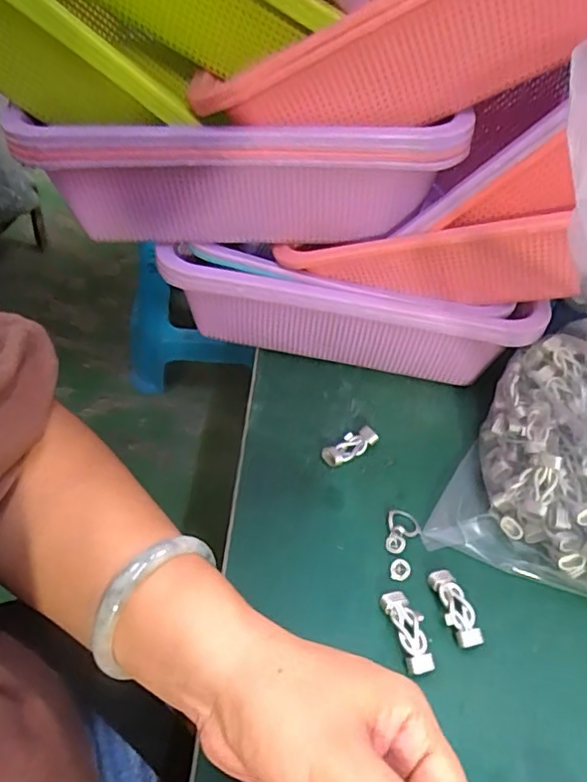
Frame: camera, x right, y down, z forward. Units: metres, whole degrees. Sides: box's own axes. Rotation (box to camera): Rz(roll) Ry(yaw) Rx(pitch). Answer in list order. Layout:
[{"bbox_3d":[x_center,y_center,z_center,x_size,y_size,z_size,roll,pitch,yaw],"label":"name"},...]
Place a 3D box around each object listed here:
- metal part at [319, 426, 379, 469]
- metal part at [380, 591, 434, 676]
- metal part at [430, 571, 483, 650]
[{"bbox_3d":[0.041,0.040,0.422,0.042,0.014,0.018,-21,51,-28],"label":"metal part"},{"bbox_3d":[0.066,0.137,0.323,0.018,0.008,0.046,-7,45,-15],"label":"metal part"},{"bbox_3d":[0.095,0.128,0.336,0.017,0.009,0.045,-5,45,-14],"label":"metal part"}]

